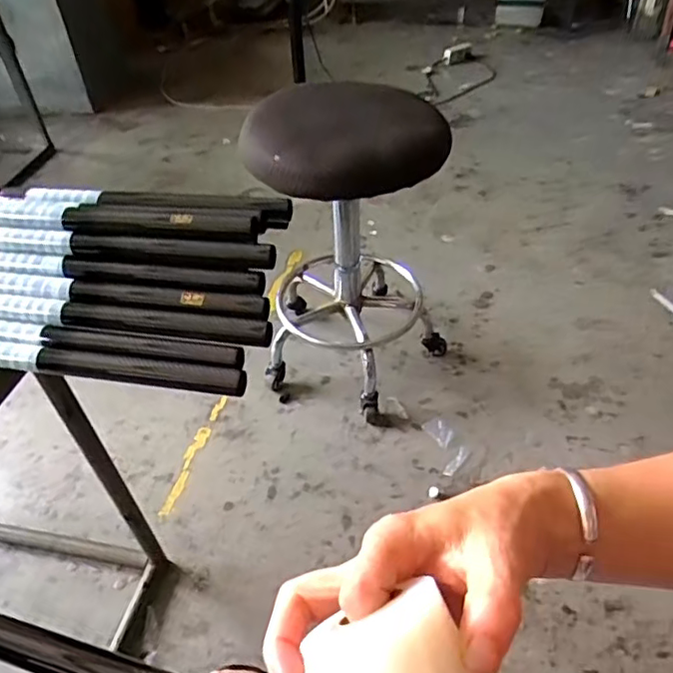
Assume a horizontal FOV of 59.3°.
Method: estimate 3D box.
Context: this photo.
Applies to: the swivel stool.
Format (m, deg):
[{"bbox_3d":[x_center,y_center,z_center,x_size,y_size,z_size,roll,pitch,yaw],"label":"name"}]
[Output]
[{"bbox_3d":[0.031,-0.166,1.034,0.320,0.564,0.328,5,44,7],"label":"swivel stool"}]

